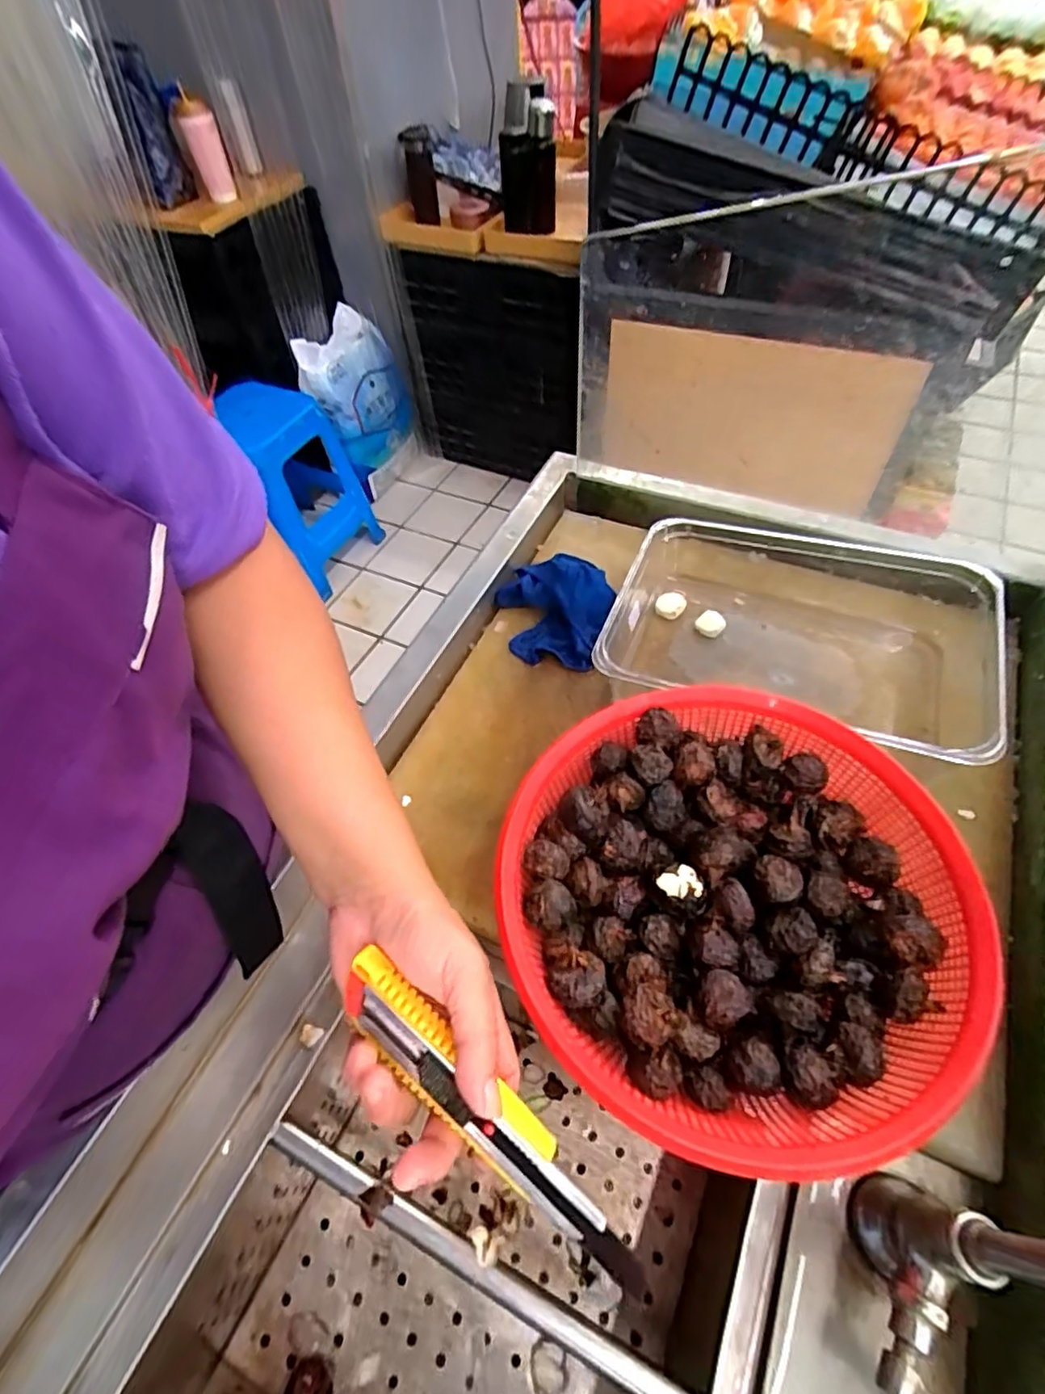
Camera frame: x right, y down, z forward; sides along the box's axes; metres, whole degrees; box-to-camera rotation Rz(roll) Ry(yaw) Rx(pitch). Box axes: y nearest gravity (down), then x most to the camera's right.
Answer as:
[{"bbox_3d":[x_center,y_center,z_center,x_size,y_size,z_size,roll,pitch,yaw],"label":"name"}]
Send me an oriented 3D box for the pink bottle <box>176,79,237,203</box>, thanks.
[{"bbox_3d":[-0.655,-1.136,1.289,0.065,0.189,0.070,-20,54,-10],"label":"pink bottle"}]

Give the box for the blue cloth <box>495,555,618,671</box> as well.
[{"bbox_3d":[0.036,-0.094,0.638,0.112,0.047,0.135,-12,53,-4],"label":"blue cloth"}]

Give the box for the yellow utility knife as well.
[{"bbox_3d":[-0.015,0.186,0.274,0.171,0.017,0.028,42,68,10],"label":"yellow utility knife"}]

